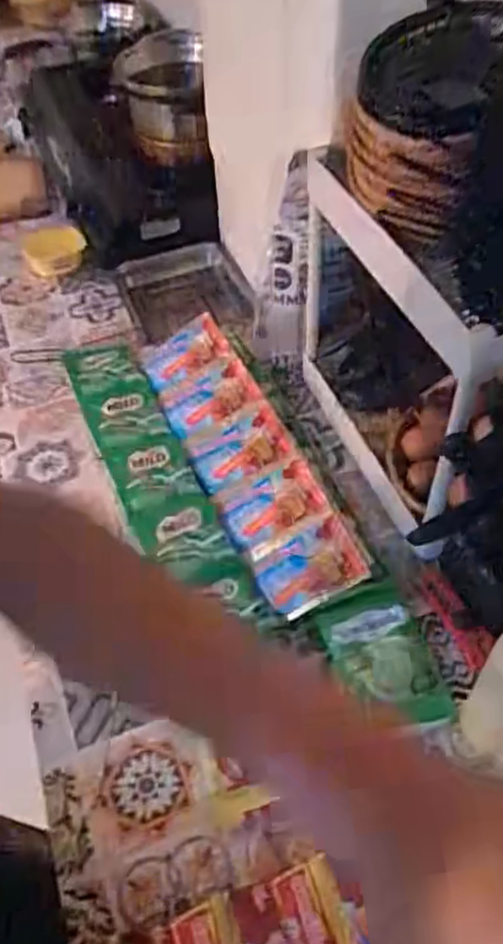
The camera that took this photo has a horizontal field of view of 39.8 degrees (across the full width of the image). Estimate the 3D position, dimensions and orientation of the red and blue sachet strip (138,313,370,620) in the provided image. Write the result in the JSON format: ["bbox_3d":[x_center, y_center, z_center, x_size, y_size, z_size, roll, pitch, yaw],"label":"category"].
[{"bbox_3d":[-0.015,-0.031,0.801,0.109,0.035,0.432,-21,53,-14],"label":"red and blue sachet strip"}]

